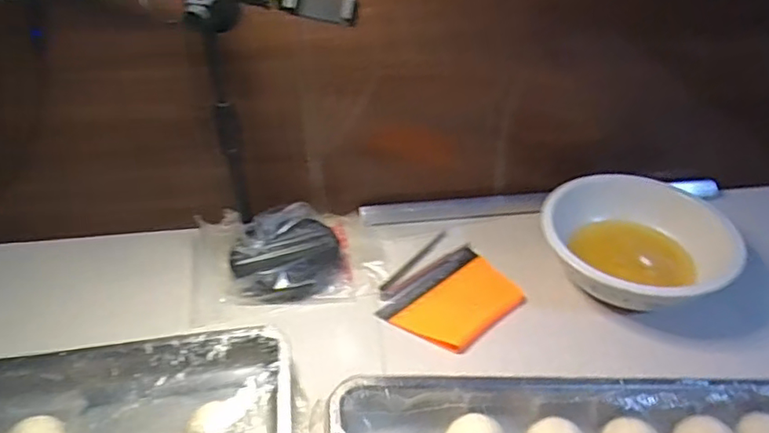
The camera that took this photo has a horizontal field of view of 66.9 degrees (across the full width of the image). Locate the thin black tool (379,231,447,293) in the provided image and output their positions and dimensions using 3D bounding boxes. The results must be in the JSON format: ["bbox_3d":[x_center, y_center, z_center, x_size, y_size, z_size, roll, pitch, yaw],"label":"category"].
[{"bbox_3d":[0.046,0.068,0.881,0.014,0.009,0.161,26,46,30],"label":"thin black tool"}]

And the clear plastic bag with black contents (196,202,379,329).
[{"bbox_3d":[-0.149,0.050,0.873,0.286,0.043,0.207,-5,39,-6],"label":"clear plastic bag with black contents"}]

